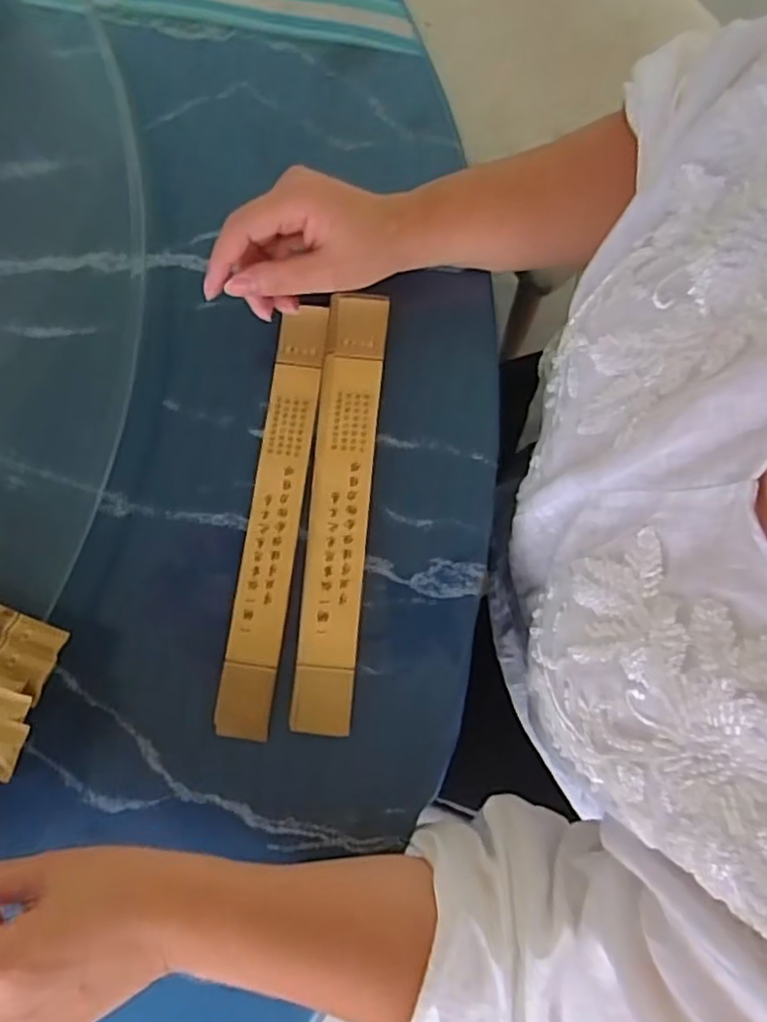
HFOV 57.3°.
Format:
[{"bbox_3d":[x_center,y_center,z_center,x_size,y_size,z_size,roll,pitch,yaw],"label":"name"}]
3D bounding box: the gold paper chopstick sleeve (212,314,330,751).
[{"bbox_3d":[-0.067,0.002,0.433,0.032,0.006,0.264,7,81,2],"label":"gold paper chopstick sleeve"}]

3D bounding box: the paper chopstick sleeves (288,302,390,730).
[{"bbox_3d":[-0.027,-0.004,0.420,0.037,0.009,0.259,5,80,1],"label":"paper chopstick sleeves"}]

